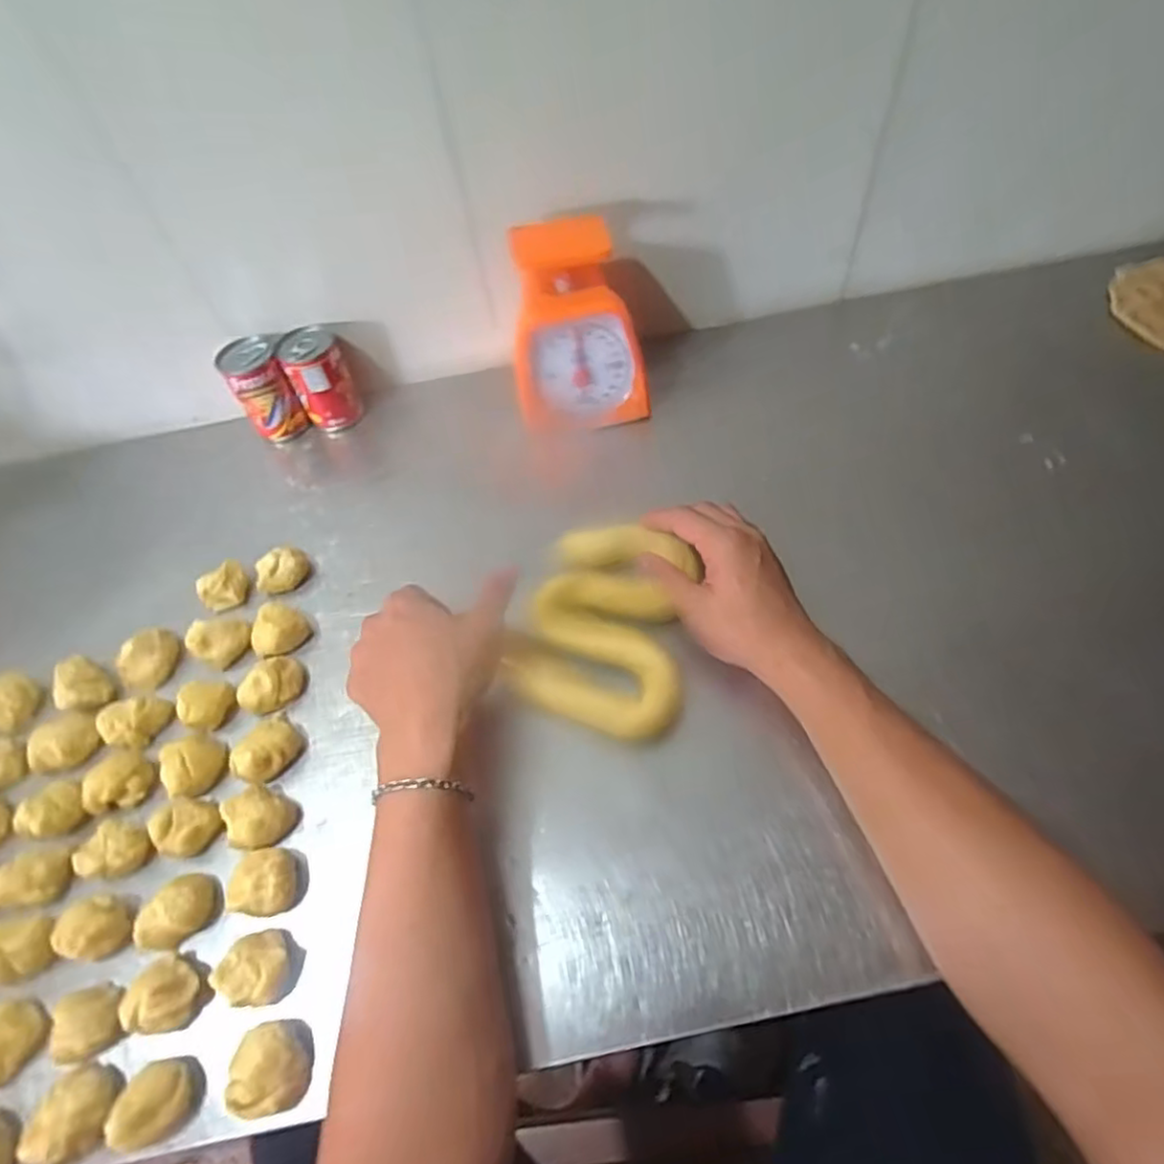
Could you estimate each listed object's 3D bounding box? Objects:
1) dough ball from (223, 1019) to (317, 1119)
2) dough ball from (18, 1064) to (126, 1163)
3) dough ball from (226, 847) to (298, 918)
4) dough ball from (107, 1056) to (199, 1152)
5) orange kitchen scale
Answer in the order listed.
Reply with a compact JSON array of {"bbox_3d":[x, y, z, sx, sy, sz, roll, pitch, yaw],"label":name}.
[{"bbox_3d":[-0.179,0.276,0.372,0.041,0.031,0.043,-3,57,4],"label":"dough ball"},{"bbox_3d":[-0.289,0.302,0.369,0.045,0.026,0.042,-3,57,4],"label":"dough ball"},{"bbox_3d":[-0.207,0.195,0.426,0.038,0.026,0.039,-3,57,4],"label":"dough ball"},{"bbox_3d":[-0.241,0.295,0.370,0.035,0.027,0.037,-3,57,4],"label":"dough ball"},{"bbox_3d":[-0.007,-0.220,0.572,0.111,0.152,0.087,-13,57,-3],"label":"orange kitchen scale"}]

